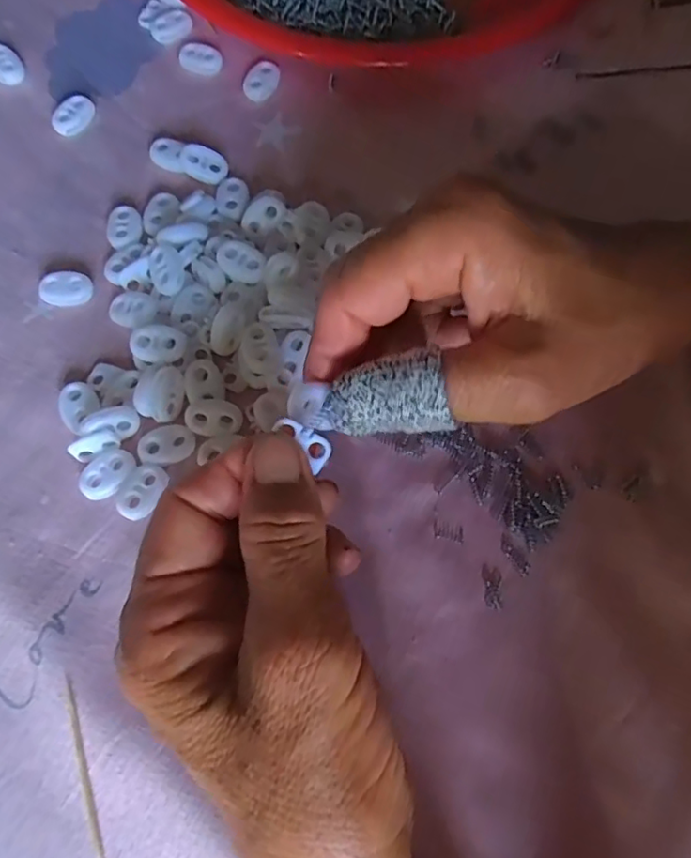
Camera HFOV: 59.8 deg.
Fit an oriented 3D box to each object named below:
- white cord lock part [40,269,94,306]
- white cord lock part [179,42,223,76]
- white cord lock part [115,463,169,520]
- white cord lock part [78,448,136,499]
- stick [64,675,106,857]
[{"bbox_3d":[-0.122,-0.061,0.262,0.021,0.007,0.014,-3,71,-3],"label":"white cord lock part"},{"bbox_3d":[-0.074,-0.191,0.309,0.022,0.006,0.015,22,72,6],"label":"white cord lock part"},{"bbox_3d":[-0.079,0.024,0.233,0.014,0.004,0.022,23,72,6],"label":"white cord lock part"},{"bbox_3d":[-0.094,0.017,0.235,0.015,0.004,0.023,42,75,12],"label":"white cord lock part"},{"bbox_3d":[-0.088,0.114,0.201,0.004,0.004,0.059,-17,72,-8],"label":"stick"}]

